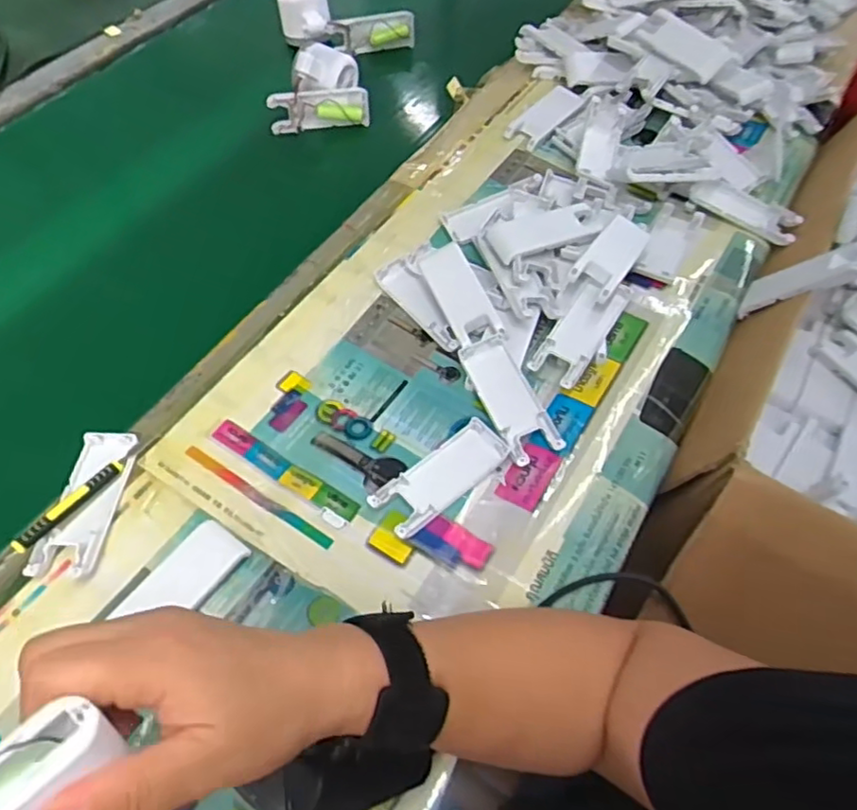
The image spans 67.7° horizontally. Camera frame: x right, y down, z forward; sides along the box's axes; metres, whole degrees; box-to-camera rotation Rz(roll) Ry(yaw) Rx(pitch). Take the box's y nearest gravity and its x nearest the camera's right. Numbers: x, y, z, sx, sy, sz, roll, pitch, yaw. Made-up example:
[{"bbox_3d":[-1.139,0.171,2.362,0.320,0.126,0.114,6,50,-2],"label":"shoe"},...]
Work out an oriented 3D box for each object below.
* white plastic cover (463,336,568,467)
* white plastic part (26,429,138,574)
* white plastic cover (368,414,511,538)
[{"bbox_3d":[0.061,-0.008,0.483,0.037,0.013,0.106,-18,60,-14],"label":"white plastic cover"},{"bbox_3d":[-0.231,0.065,0.432,0.039,0.017,0.103,5,57,1],"label":"white plastic part"},{"bbox_3d":[0.010,0.048,0.453,0.103,0.009,0.040,-35,65,-22],"label":"white plastic cover"}]

